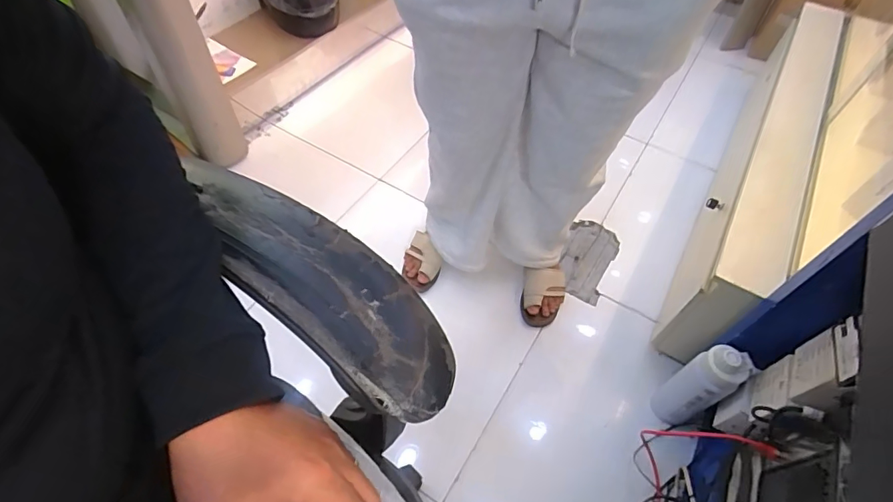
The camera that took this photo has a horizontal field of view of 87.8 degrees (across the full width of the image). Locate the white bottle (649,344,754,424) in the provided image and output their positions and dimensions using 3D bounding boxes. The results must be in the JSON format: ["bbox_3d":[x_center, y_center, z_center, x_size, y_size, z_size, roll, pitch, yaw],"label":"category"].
[{"bbox_3d":[0.475,0.257,0.884,0.081,0.252,0.078,1,55,-2],"label":"white bottle"}]

